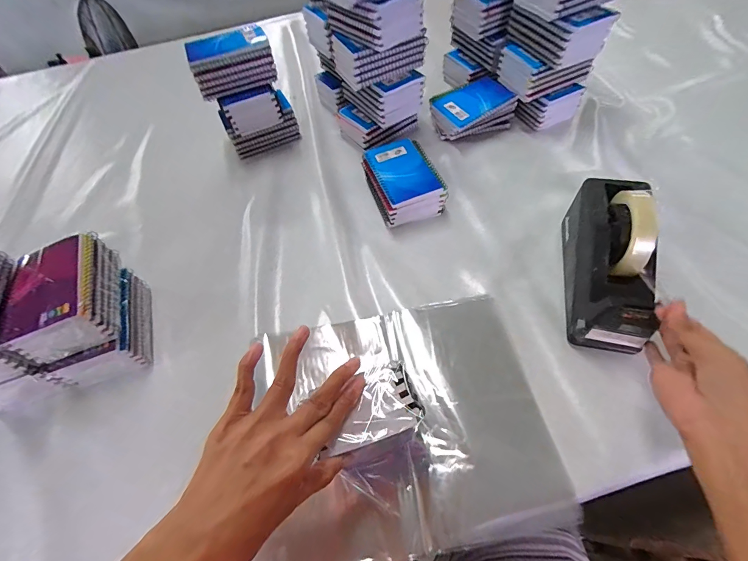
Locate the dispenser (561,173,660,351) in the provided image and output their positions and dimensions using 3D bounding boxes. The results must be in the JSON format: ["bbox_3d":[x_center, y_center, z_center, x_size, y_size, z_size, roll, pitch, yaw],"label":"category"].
[{"bbox_3d":[0.286,-0.030,0.417,0.071,0.122,0.203,10,58,11],"label":"dispenser"}]

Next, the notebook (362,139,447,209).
[{"bbox_3d":[0.047,-0.174,0.553,0.091,0.011,0.135,-21,58,-7],"label":"notebook"}]

